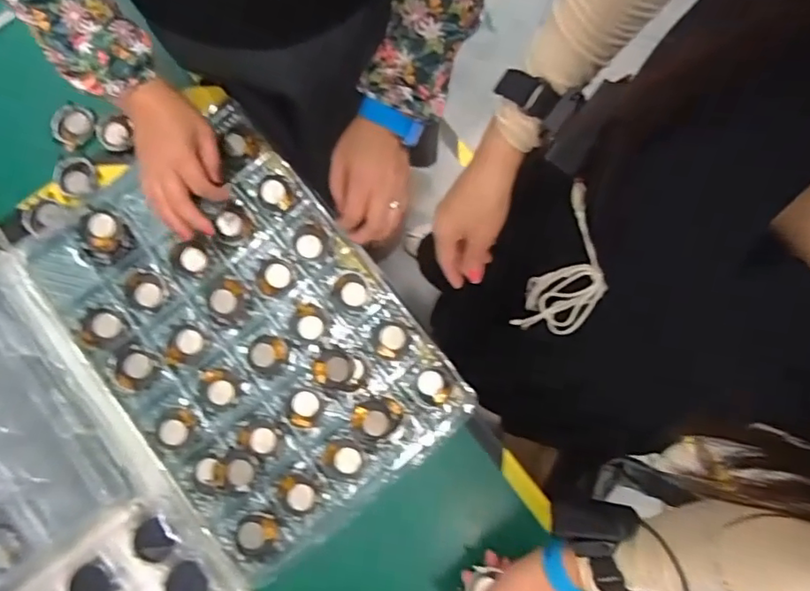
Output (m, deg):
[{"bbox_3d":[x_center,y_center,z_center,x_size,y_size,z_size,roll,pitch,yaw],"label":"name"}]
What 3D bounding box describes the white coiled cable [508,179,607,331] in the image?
[{"bbox_3d":[0.140,-0.022,0.506,0.042,0.126,0.106,15,81,1],"label":"white coiled cable"}]

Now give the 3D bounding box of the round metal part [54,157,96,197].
[{"bbox_3d":[-0.380,-0.137,0.668,0.040,0.013,0.046,13,80,1],"label":"round metal part"}]

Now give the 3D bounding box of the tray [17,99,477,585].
[{"bbox_3d":[-0.176,0.041,0.624,0.298,0.032,0.438,-39,83,-7],"label":"tray"}]

